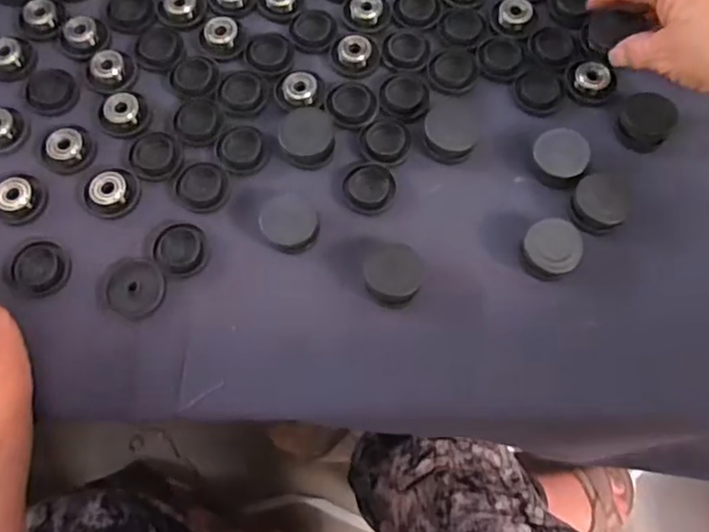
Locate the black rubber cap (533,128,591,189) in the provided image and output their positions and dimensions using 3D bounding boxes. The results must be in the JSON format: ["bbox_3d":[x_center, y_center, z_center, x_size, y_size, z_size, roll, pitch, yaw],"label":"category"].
[{"bbox_3d":[0.126,-0.066,0.397,0.033,0.016,0.031,0,69,1],"label":"black rubber cap"}]

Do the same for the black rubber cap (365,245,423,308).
[{"bbox_3d":[0.022,0.006,0.371,0.031,0.019,0.035,12,69,6],"label":"black rubber cap"}]

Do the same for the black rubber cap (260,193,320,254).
[{"bbox_3d":[-0.037,-0.025,0.383,0.032,0.009,0.034,0,69,1],"label":"black rubber cap"}]

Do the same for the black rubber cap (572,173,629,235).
[{"bbox_3d":[0.145,-0.037,0.386,0.031,0.014,0.037,20,70,9],"label":"black rubber cap"}]

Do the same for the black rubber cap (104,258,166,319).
[{"bbox_3d":[-0.126,0.012,0.375,0.034,0.004,0.033,0,69,1],"label":"black rubber cap"}]

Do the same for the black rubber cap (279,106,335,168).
[{"bbox_3d":[-0.028,-0.076,0.392,0.032,0.014,0.037,-3,69,0],"label":"black rubber cap"}]

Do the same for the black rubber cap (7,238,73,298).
[{"bbox_3d":[-0.183,0.000,0.378,0.037,0.006,0.033,8,69,4],"label":"black rubber cap"}]

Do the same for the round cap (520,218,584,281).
[{"bbox_3d":[0.112,-0.010,0.374,0.034,0.011,0.034,-1,96,-6],"label":"round cap"}]

